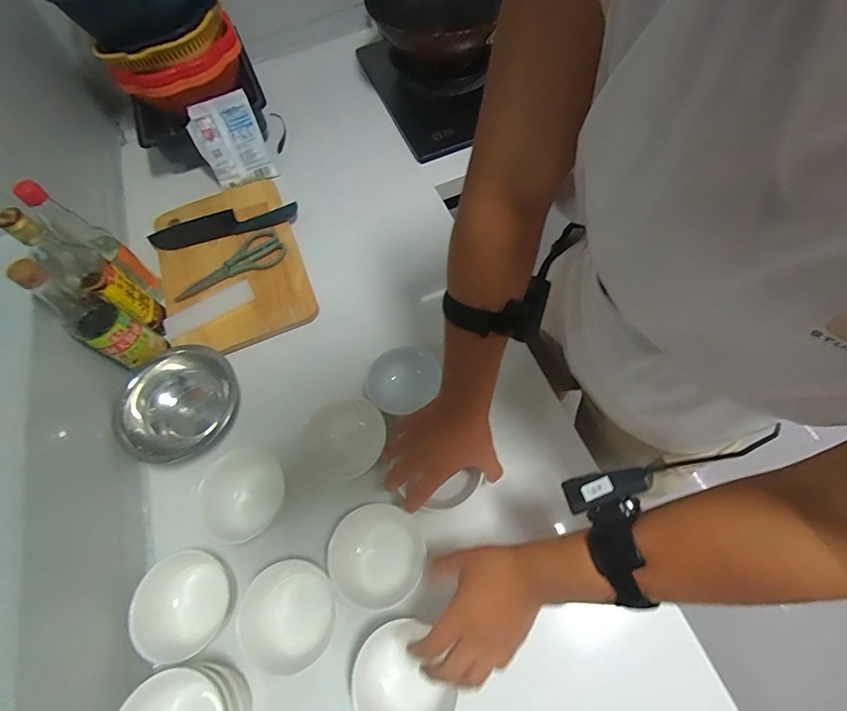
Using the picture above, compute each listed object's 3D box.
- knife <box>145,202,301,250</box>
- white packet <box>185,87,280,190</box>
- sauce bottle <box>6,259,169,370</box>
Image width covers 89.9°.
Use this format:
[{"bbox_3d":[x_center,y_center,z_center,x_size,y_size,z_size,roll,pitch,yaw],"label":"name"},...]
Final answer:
[{"bbox_3d":[-0.377,-0.244,0.792,0.285,0.020,0.075,-13,58,3],"label":"knife"},{"bbox_3d":[-0.371,-0.411,0.821,0.118,0.149,0.024,-21,26,-2],"label":"white packet"},{"bbox_3d":[-0.448,-0.051,0.571,0.064,0.198,0.068,26,69,18],"label":"sauce bottle"}]

